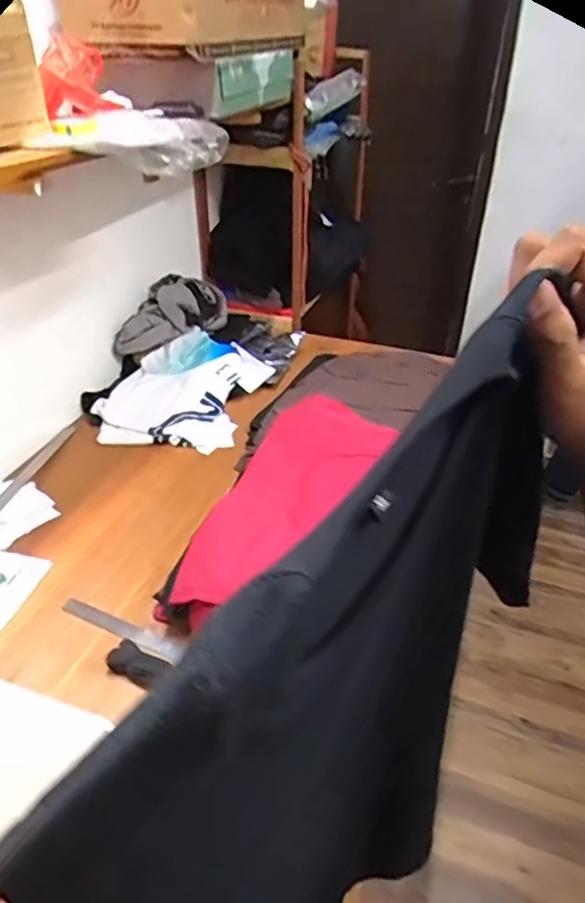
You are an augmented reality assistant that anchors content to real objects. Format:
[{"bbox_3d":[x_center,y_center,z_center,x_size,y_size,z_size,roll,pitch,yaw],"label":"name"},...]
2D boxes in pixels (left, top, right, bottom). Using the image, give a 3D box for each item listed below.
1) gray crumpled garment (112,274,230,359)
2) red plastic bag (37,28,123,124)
[{"bbox_3d":[-0.332,-0.370,1.631,0.351,0.130,0.180,-37,50,-27],"label":"gray crumpled garment"},{"bbox_3d":[-0.356,-0.623,1.020,0.112,0.106,0.109,-1,35,-7],"label":"red plastic bag"}]

